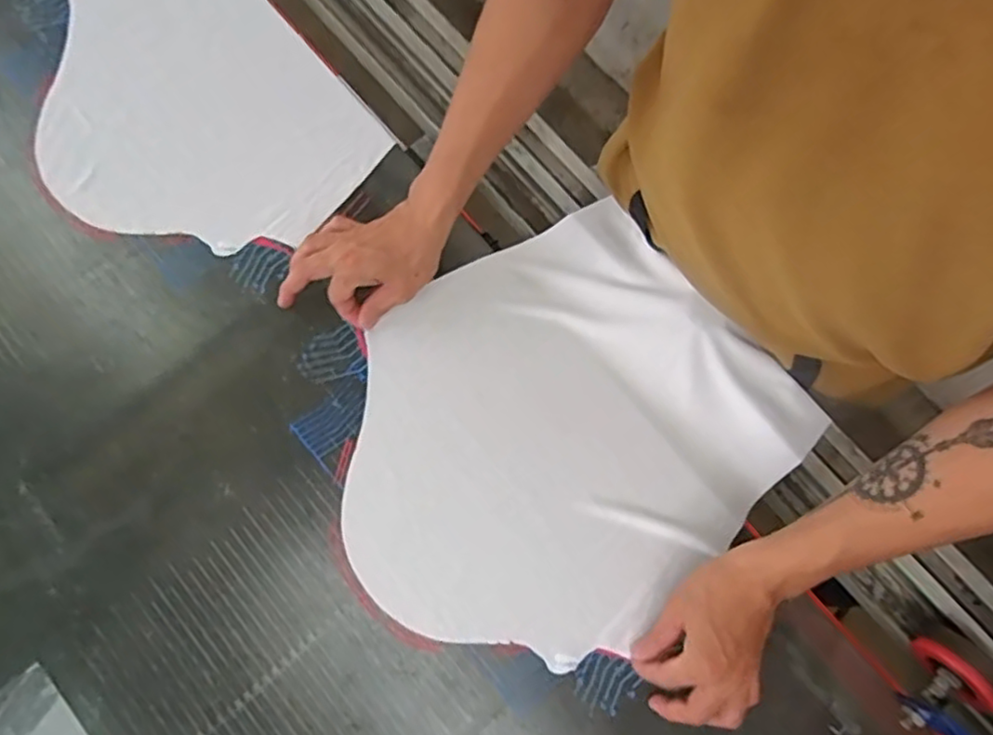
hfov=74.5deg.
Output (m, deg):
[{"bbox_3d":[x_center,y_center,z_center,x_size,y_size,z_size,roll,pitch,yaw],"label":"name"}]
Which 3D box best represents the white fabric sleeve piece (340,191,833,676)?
[{"bbox_3d":[0.041,0.059,0.597,0.388,0.067,0.346,-40,78,-9],"label":"white fabric sleeve piece"}]

